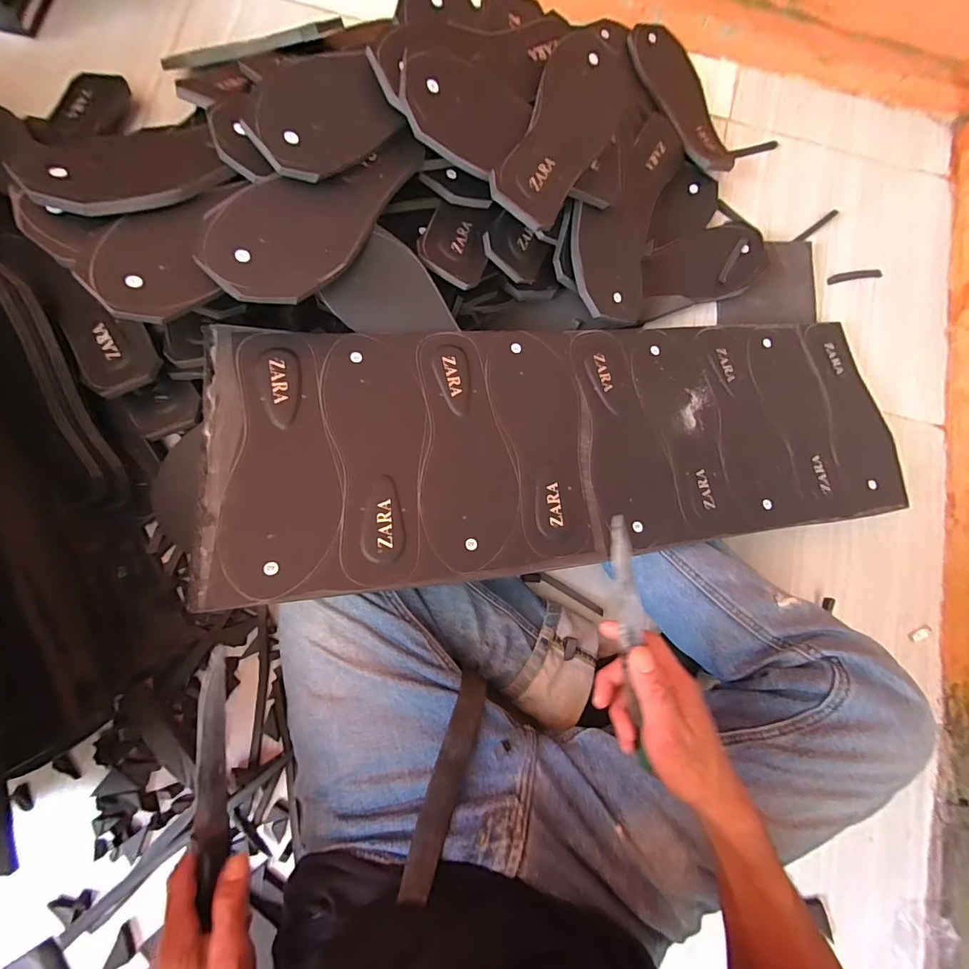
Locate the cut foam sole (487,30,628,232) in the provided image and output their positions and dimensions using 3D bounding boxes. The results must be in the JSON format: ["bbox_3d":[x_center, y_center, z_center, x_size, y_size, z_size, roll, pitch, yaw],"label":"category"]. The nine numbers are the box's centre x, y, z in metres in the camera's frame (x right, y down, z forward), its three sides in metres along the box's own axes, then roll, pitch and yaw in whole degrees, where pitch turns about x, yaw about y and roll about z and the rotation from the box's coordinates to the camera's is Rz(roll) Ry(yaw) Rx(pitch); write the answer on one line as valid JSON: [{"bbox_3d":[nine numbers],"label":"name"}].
[{"bbox_3d":[0.090,-0.394,0.474,0.091,0.013,0.268,29,75,-18],"label":"cut foam sole"}]

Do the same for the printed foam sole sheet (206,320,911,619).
[{"bbox_3d":[0.130,-0.054,0.469,0.770,0.016,0.255,-5,76,-14],"label":"printed foam sole sheet"}]

